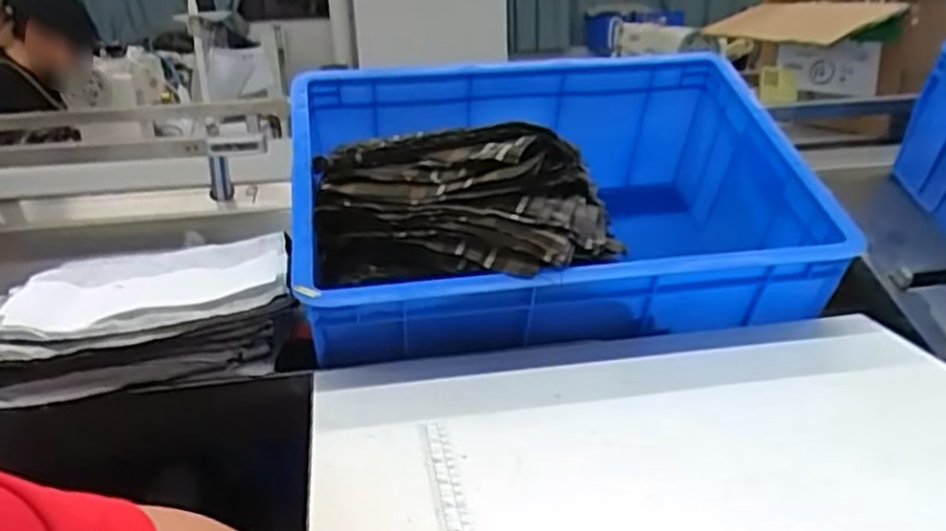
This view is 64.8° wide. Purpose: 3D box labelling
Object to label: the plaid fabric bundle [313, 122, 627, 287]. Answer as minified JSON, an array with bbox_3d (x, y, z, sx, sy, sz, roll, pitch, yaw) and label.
[{"bbox_3d":[-0.007,-0.063,0.709,0.282,0.120,0.188,-8,20,-4],"label":"plaid fabric bundle"}]

